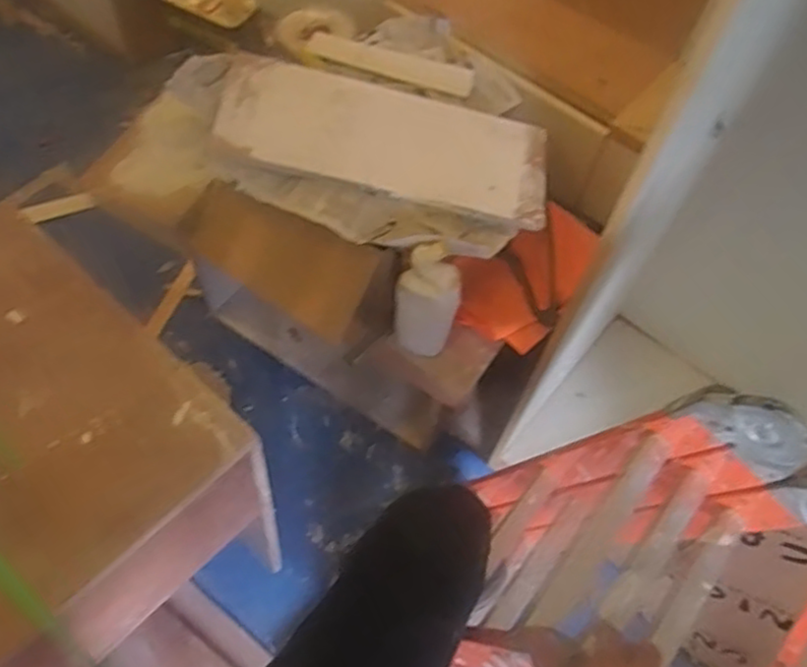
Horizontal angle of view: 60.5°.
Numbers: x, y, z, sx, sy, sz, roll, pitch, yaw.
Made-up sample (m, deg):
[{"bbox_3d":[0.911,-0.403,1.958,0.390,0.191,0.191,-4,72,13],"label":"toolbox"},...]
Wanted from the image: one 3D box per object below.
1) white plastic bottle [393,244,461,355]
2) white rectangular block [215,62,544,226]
[{"bbox_3d":[0.035,-0.049,1.123,0.095,0.235,0.053,4,59,-2],"label":"white plastic bottle"},{"bbox_3d":[-0.024,-0.319,1.127,0.528,0.027,0.207,13,66,-5],"label":"white rectangular block"}]

